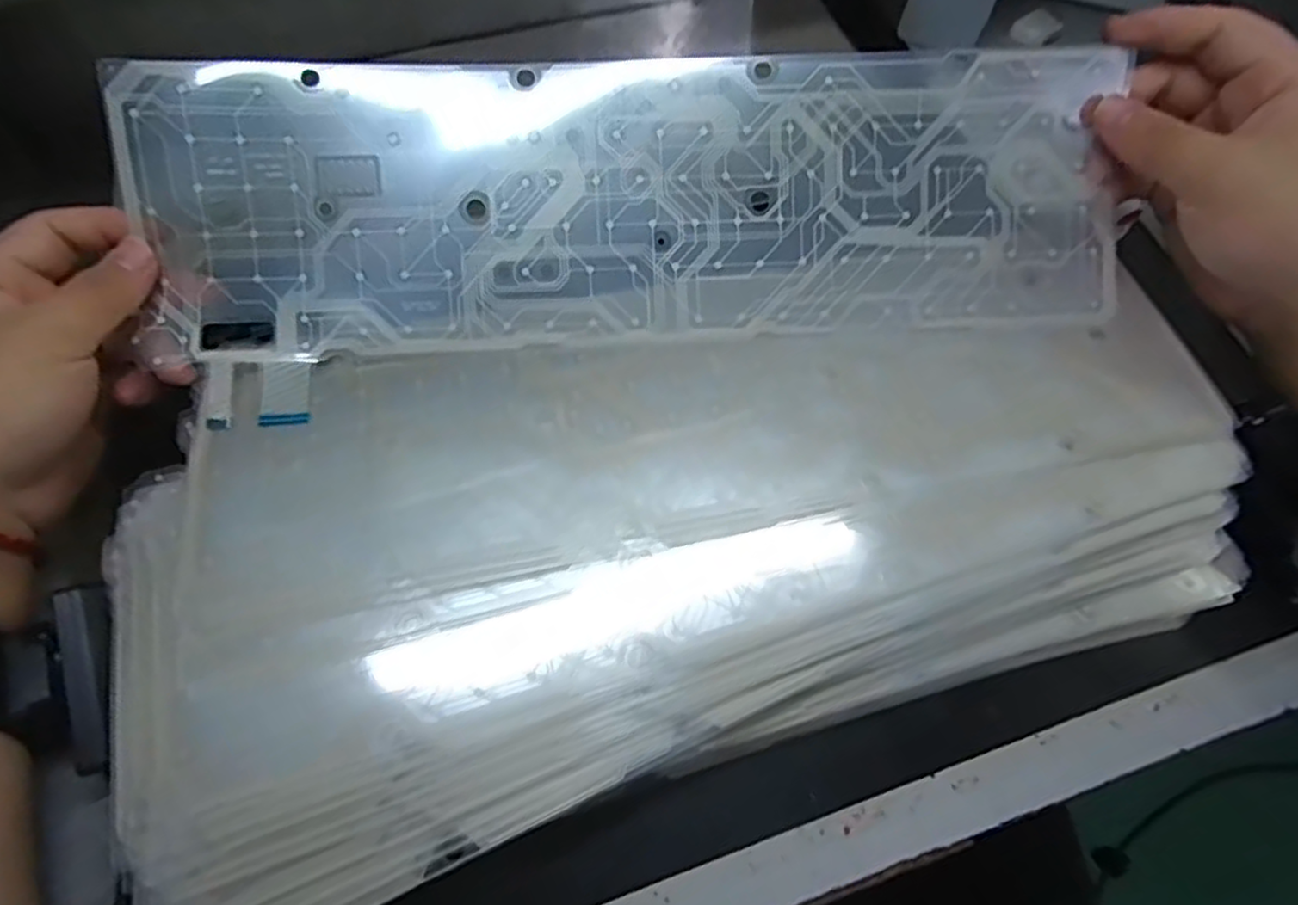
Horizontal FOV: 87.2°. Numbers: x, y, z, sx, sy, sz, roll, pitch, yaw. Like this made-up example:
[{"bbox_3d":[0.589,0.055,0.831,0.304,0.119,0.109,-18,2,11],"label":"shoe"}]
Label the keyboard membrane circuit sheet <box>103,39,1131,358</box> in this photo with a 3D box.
[{"bbox_3d":[-0.004,-0.111,0.297,0.411,0.009,0.120,-2,96,-2],"label":"keyboard membrane circuit sheet"}]

